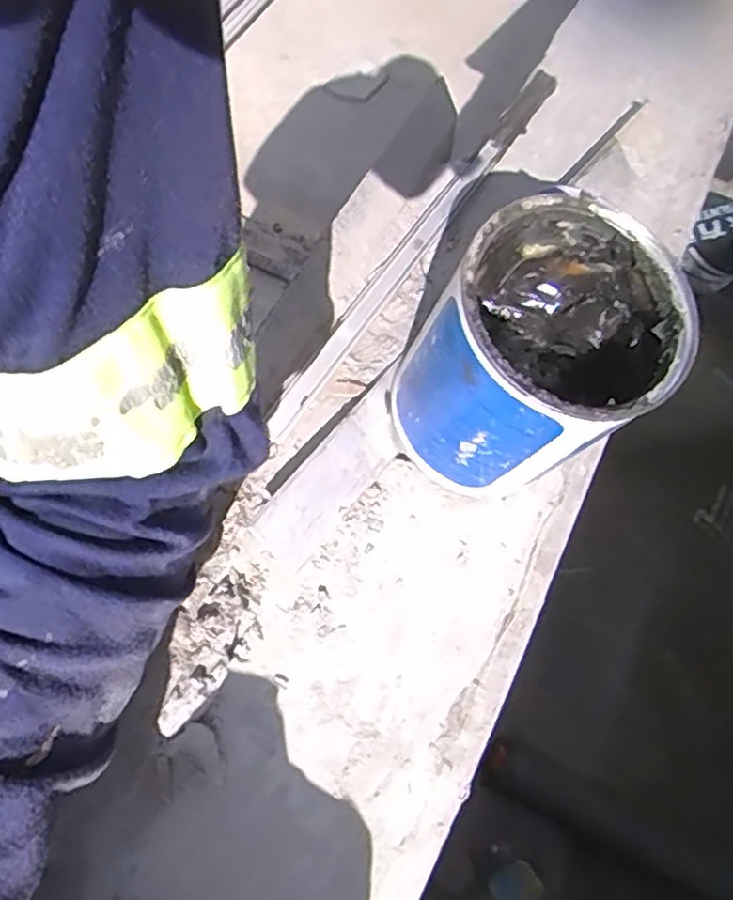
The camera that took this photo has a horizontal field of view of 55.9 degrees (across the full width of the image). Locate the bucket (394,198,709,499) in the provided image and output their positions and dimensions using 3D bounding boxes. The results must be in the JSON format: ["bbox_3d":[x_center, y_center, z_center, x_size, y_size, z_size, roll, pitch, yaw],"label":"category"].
[{"bbox_3d":[0.074,-0.040,0.325,0.113,0.121,0.096,35,67,13],"label":"bucket"}]

